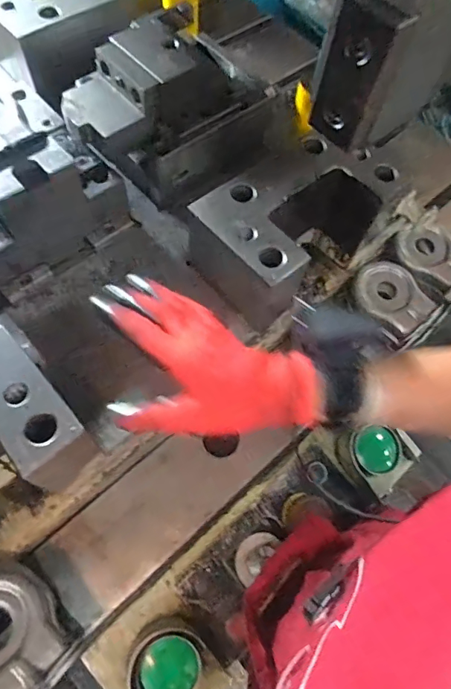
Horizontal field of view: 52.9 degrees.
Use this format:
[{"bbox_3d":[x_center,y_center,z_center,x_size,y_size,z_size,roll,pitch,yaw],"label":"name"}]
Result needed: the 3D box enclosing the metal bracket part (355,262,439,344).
[{"bbox_3d":[0.255,-0.077,0.685,0.103,0.030,0.116,-35,71,-19],"label":"metal bracket part"}]

